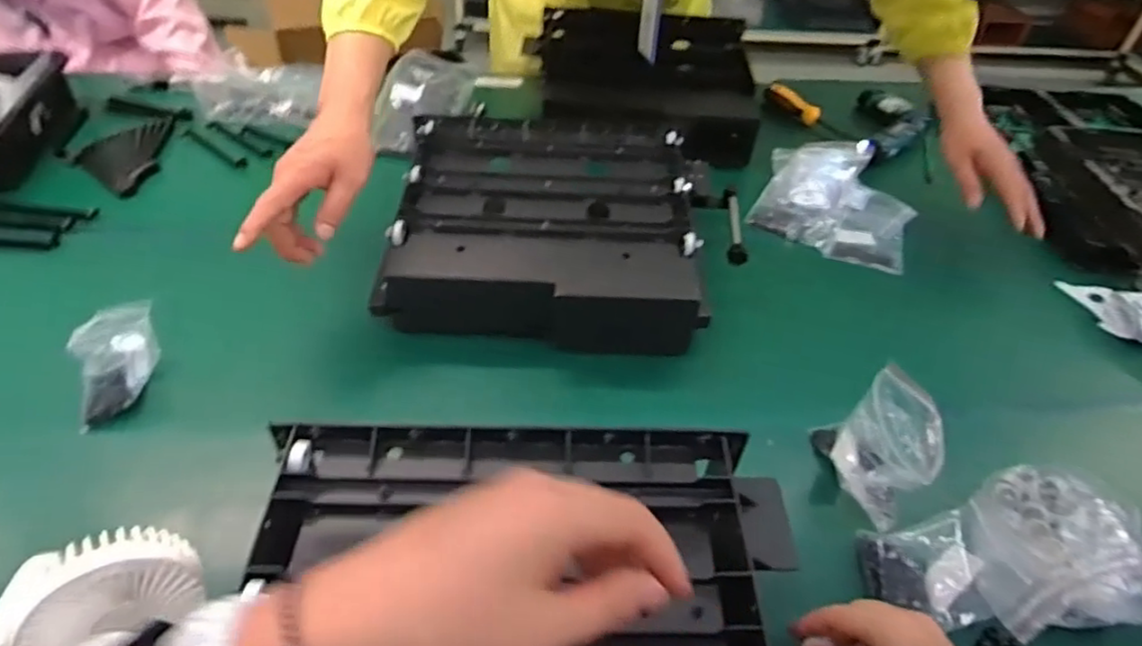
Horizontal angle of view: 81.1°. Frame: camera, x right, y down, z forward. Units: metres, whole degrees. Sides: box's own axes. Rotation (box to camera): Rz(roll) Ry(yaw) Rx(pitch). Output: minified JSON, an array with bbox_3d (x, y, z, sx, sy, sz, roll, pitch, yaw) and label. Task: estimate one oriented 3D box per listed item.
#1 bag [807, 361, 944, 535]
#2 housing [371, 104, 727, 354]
[{"bbox_3d":[0.265,0.104,0.568,0.060,0.105,0.105,2,44,-3],"label":"bag"},{"bbox_3d":[-0.024,-0.119,0.793,0.374,0.095,0.320,8,44,3],"label":"housing"}]

